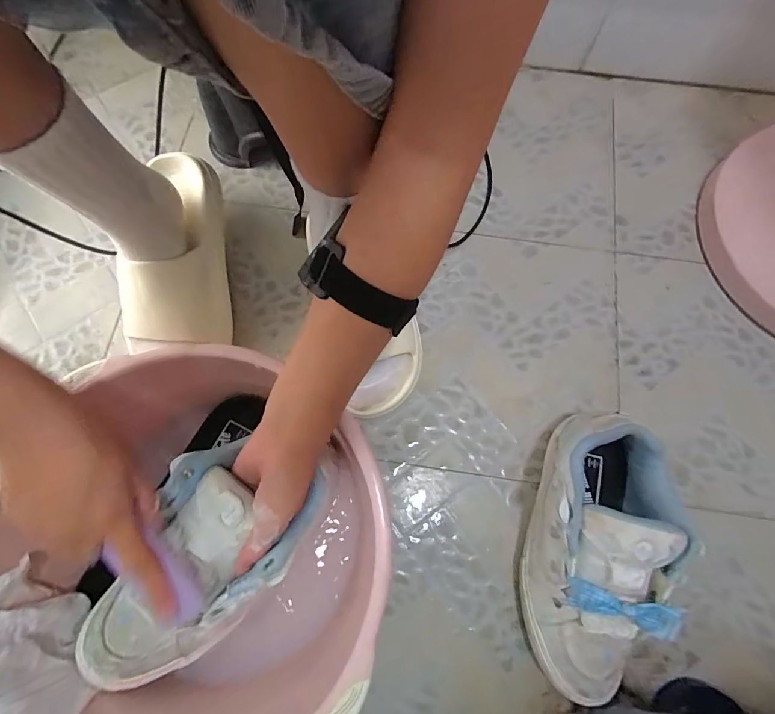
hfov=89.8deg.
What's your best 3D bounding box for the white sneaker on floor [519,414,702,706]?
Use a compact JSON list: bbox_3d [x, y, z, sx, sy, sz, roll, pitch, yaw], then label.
[{"bbox_3d":[0.188,0.176,0.351,0.100,0.115,0.225,14,74,5],"label":"white sneaker on floor"}]

